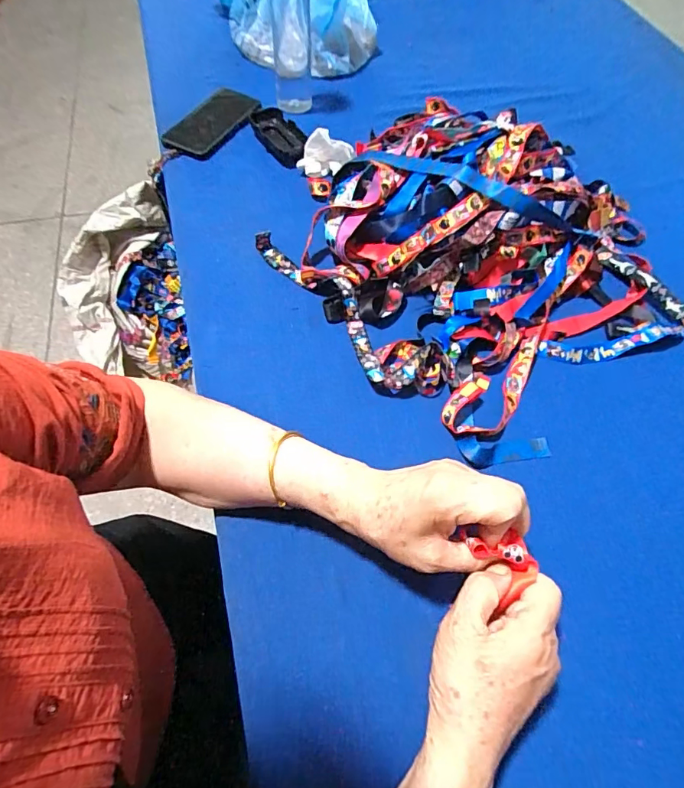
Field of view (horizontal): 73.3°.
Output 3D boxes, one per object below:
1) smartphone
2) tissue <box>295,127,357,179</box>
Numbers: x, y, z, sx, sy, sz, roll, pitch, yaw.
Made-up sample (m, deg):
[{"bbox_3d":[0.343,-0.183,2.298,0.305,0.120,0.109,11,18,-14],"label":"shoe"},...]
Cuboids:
[{"bbox_3d":[-0.191,-0.416,0.694,0.089,0.015,0.159,22,62,15],"label":"smartphone"},{"bbox_3d":[-0.024,-0.330,0.641,0.079,0.066,0.026,17,62,7],"label":"tissue"}]

